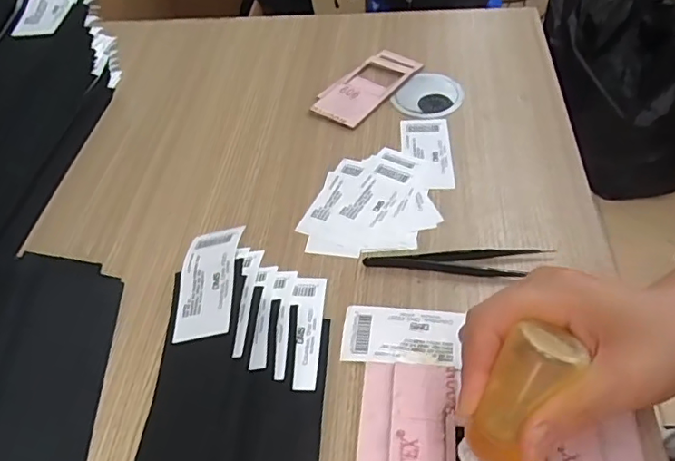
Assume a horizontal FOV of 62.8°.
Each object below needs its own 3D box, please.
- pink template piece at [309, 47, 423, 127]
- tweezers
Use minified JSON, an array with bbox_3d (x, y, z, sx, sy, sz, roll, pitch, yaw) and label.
[{"bbox_3d":[0.028,-0.137,0.517,0.053,0.007,0.113,28,59,26],"label":"pink template piece"},{"bbox_3d":[0.080,0.021,0.375,0.121,0.008,0.021,0,50,6],"label":"tweezers"}]

